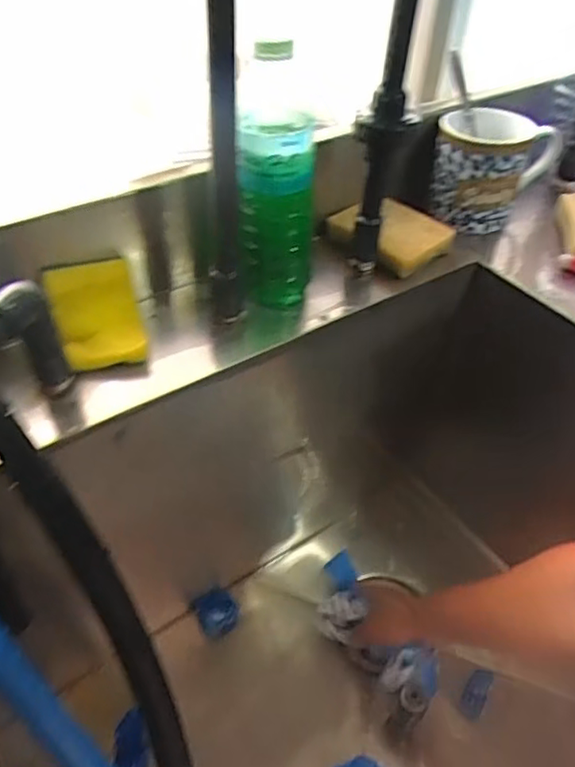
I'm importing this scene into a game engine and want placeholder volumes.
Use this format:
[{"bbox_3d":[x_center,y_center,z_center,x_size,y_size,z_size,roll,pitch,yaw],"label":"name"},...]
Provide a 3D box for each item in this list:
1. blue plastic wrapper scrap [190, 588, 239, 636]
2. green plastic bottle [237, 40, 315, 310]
[{"bbox_3d":[-0.083,0.260,0.689,0.045,0.013,0.053,-21,48,-22],"label":"blue plastic wrapper scrap"},{"bbox_3d":[-0.007,-0.152,0.483,0.062,0.192,0.060,2,44,0],"label":"green plastic bottle"}]

